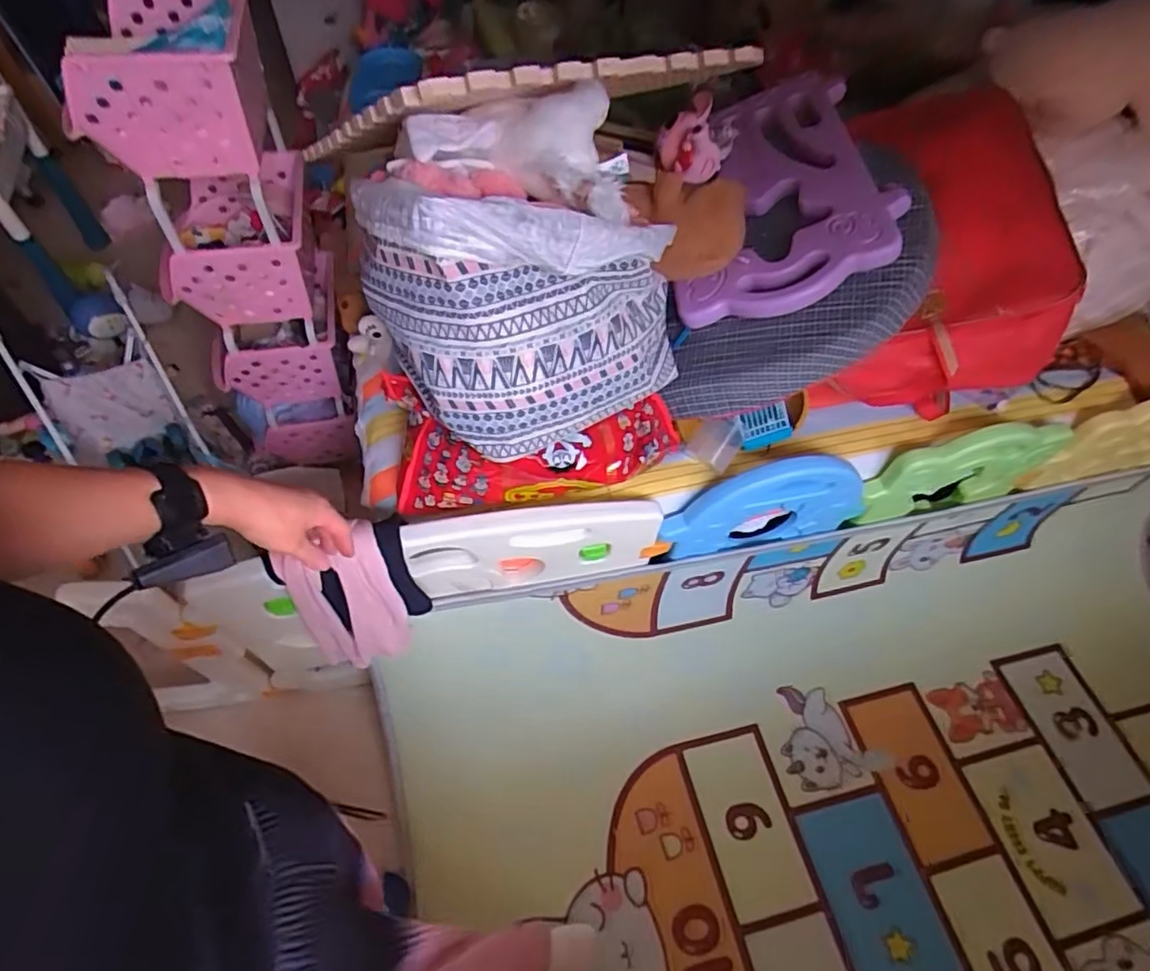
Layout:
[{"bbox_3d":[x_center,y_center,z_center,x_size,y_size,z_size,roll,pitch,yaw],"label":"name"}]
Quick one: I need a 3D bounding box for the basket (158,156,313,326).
[{"bbox_3d":[-0.674,-0.494,1.245,0.280,0.192,0.334,-7,57,-7],"label":"basket"}]

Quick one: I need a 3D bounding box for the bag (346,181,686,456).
[{"bbox_3d":[-0.059,-0.290,0.852,0.399,0.309,0.330,-28,62,-20],"label":"bag"}]

